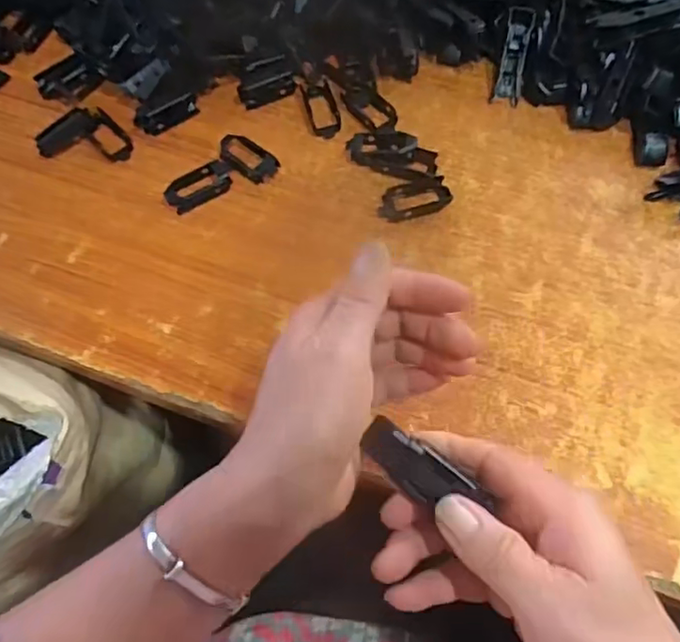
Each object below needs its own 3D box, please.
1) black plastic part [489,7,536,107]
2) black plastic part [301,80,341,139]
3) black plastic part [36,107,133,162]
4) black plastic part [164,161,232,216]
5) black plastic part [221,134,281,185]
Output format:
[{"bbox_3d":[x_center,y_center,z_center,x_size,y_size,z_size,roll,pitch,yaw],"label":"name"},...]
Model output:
[{"bbox_3d":[0.131,-0.199,0.451,0.020,0.012,0.067,12,100,9],"label":"black plastic part"},{"bbox_3d":[-0.014,-0.165,0.459,0.023,0.005,0.056,-16,65,-4],"label":"black plastic part"},{"bbox_3d":[-0.191,-0.143,0.455,0.069,0.009,0.044,5,65,5],"label":"black plastic part"},{"bbox_3d":[-0.102,-0.098,0.429,0.050,0.013,0.026,-32,67,-12],"label":"black plastic part"},{"bbox_3d":[-0.067,-0.121,0.436,0.048,0.014,0.028,35,71,18],"label":"black plastic part"}]

